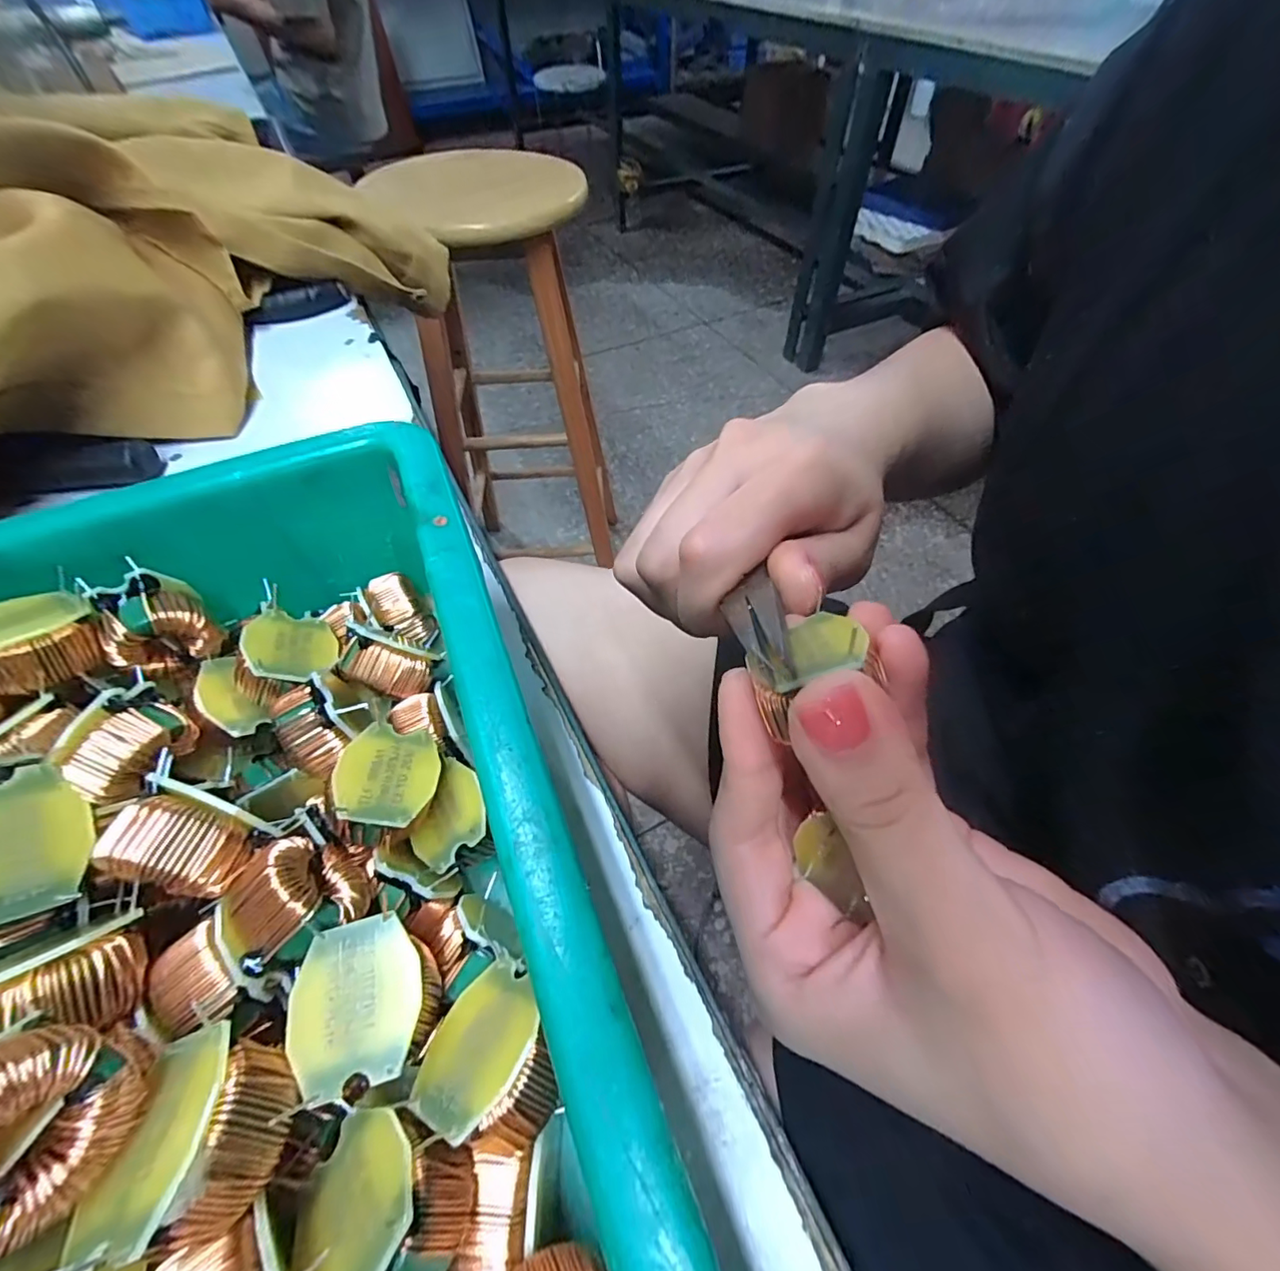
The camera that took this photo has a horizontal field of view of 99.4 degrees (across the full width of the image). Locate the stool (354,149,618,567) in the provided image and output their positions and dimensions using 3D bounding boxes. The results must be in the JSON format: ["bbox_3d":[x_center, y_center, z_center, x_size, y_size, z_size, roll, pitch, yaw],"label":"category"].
[{"bbox_3d":[-0.212,-0.371,0.941,0.297,0.666,0.292,-7,54,-4],"label":"stool"}]

